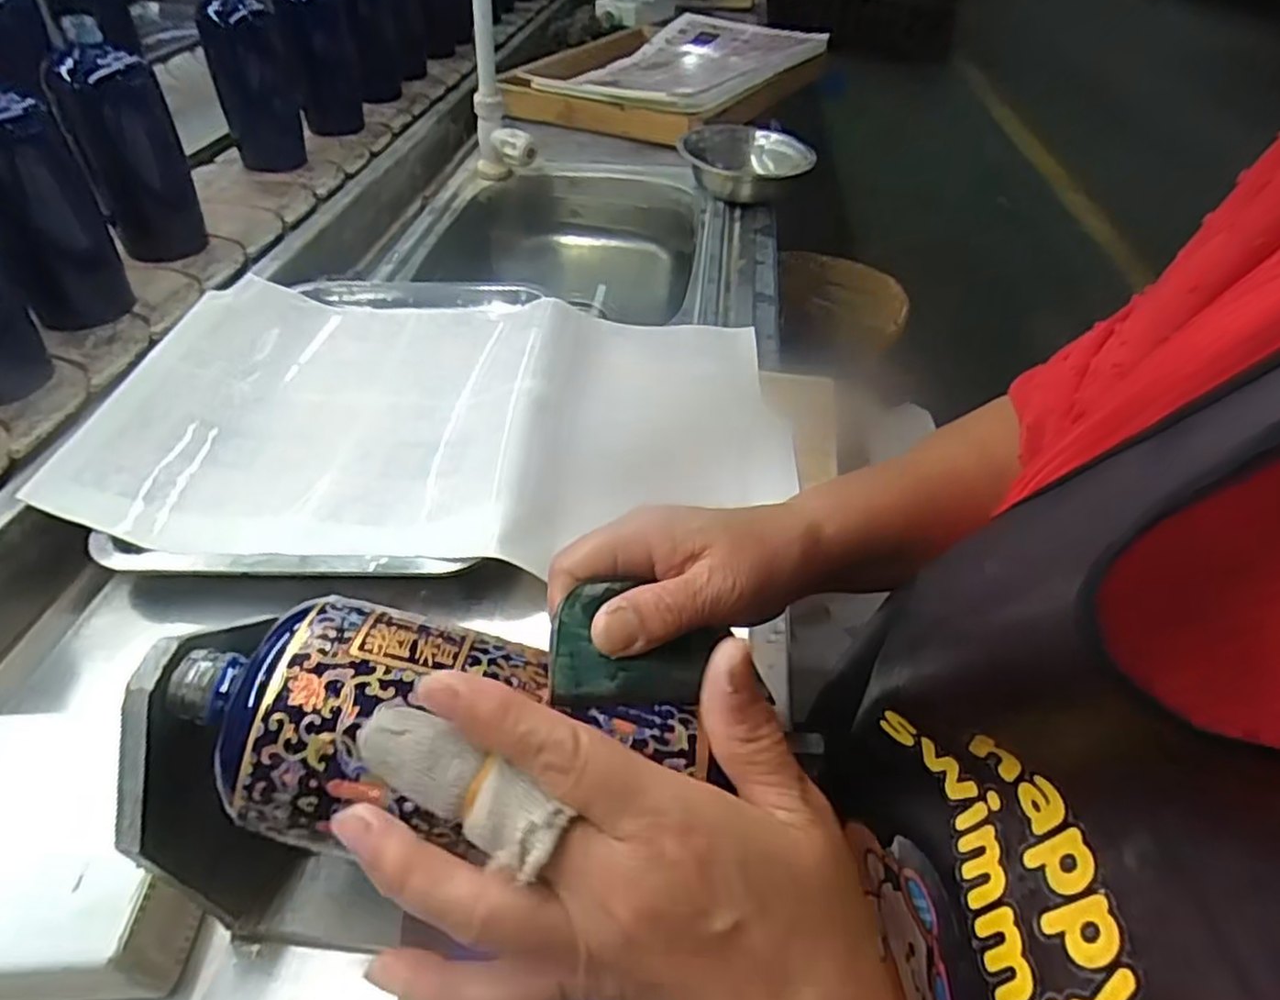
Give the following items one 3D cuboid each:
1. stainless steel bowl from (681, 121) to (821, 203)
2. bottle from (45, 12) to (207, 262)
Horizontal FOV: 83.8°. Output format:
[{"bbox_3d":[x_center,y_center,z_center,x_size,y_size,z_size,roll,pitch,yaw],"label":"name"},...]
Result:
[{"bbox_3d":[0.127,-0.407,0.871,0.149,0.046,0.156,2,44,-2],"label":"stainless steel bowl"},{"bbox_3d":[-0.468,-0.322,0.655,0.072,0.173,0.063,-8,47,-12],"label":"bottle"}]

